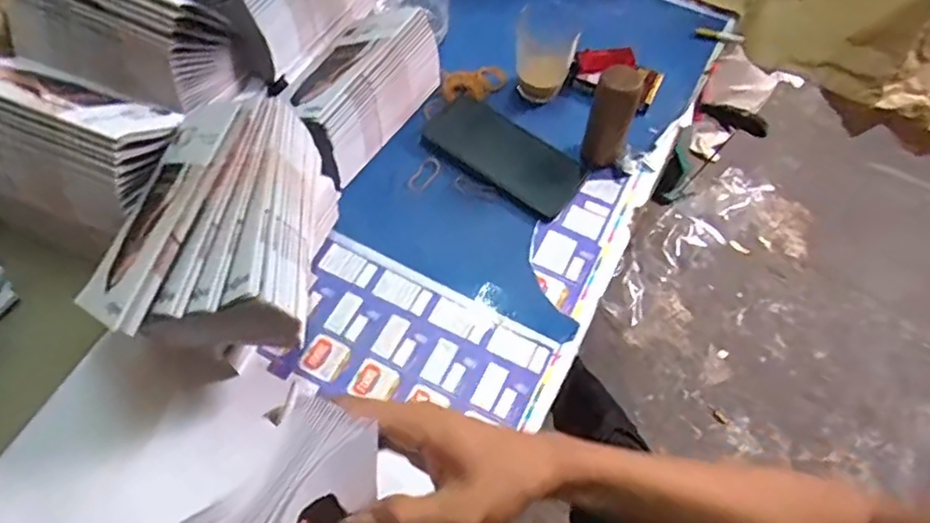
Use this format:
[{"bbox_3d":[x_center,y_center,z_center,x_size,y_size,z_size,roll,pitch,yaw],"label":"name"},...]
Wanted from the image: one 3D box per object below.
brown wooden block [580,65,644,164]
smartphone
[{"bbox_3d":[0.142,-0.144,0.606,0.040,0.116,0.034,23,61,10],"label":"brown wooden block"},{"bbox_3d":[0.037,-0.113,0.641,0.168,0.013,0.084,35,64,16],"label":"smartphone"}]

